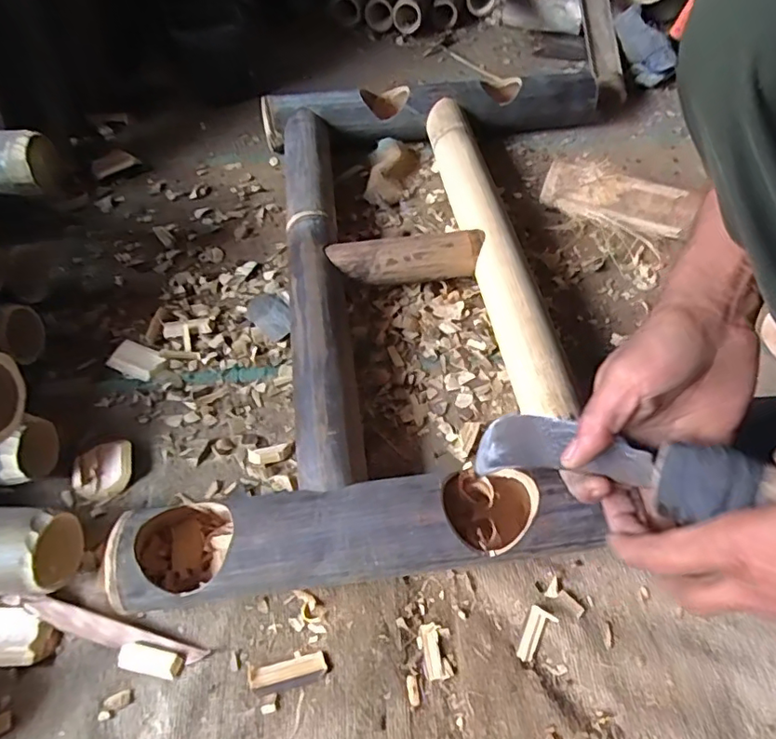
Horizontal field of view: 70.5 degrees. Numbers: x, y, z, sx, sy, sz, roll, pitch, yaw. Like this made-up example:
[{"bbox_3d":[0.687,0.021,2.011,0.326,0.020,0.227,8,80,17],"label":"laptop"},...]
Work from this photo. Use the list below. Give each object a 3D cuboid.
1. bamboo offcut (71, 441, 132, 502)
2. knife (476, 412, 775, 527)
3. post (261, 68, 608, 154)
[{"bbox_3d":[-0.272,0.095,0.524,0.054,0.016,0.056,-11,55,-7],"label":"bamboo offcut"},{"bbox_3d":[0.137,0.061,0.351,0.186,0.044,0.034,6,48,41],"label":"knife"},{"bbox_3d":[0.074,-0.394,0.840,0.513,0.080,0.077,-6,54,-4],"label":"post"}]

